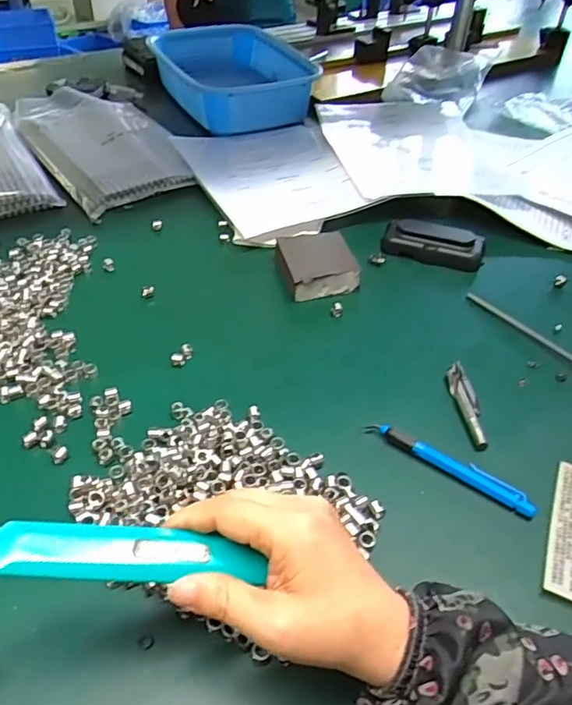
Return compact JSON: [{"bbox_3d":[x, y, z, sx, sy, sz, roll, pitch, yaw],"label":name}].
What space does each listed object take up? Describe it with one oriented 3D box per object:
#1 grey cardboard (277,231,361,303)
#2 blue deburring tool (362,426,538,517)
[{"bbox_3d":[0.031,-0.087,0.566,0.067,0.032,0.077,-10,44,-12],"label":"grey cardboard"},{"bbox_3d":[0.115,0.079,0.400,0.124,0.017,0.013,26,49,24],"label":"blue deburring tool"}]

